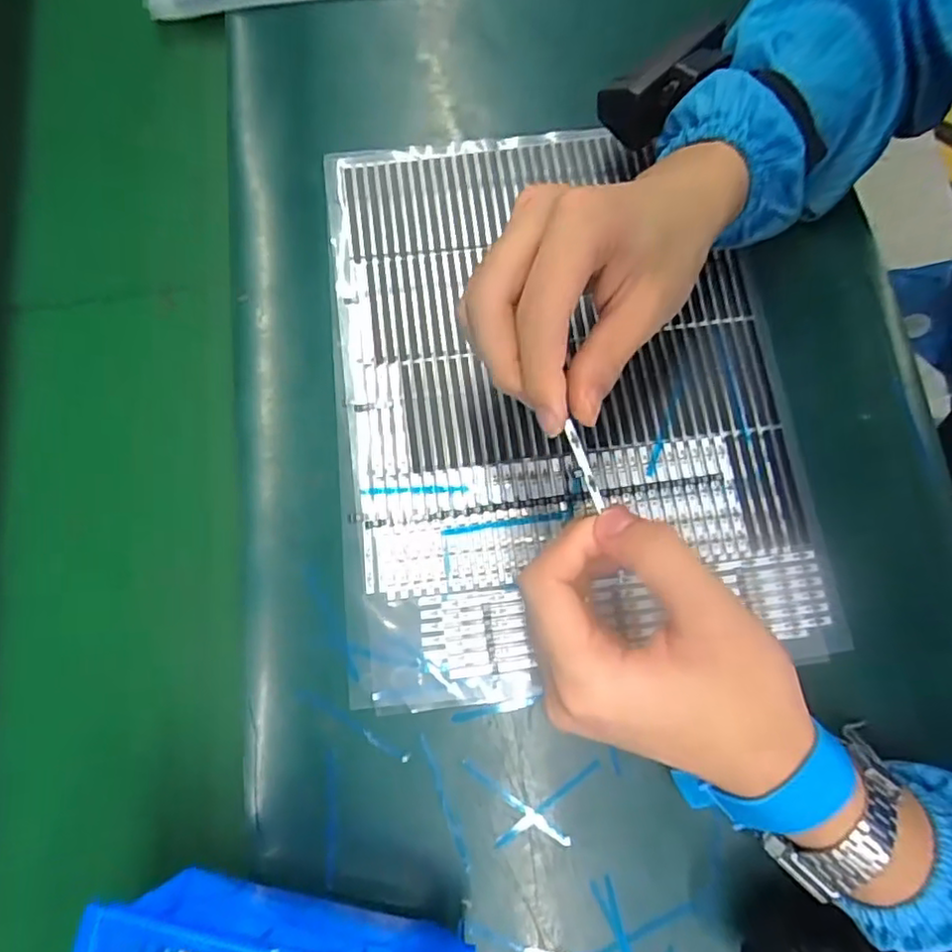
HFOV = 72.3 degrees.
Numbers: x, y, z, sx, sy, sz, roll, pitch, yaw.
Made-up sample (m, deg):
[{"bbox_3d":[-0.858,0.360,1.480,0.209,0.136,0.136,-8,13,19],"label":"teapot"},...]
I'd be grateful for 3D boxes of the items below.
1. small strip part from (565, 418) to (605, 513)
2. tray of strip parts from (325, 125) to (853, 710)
[{"bbox_3d":[0.043,-0.004,0.259,0.005,0.004,0.036,-21,86,-4],"label":"small strip part"},{"bbox_3d":[0.040,-0.050,0.346,0.235,0.006,0.305,-8,78,-1],"label":"tray of strip parts"}]

